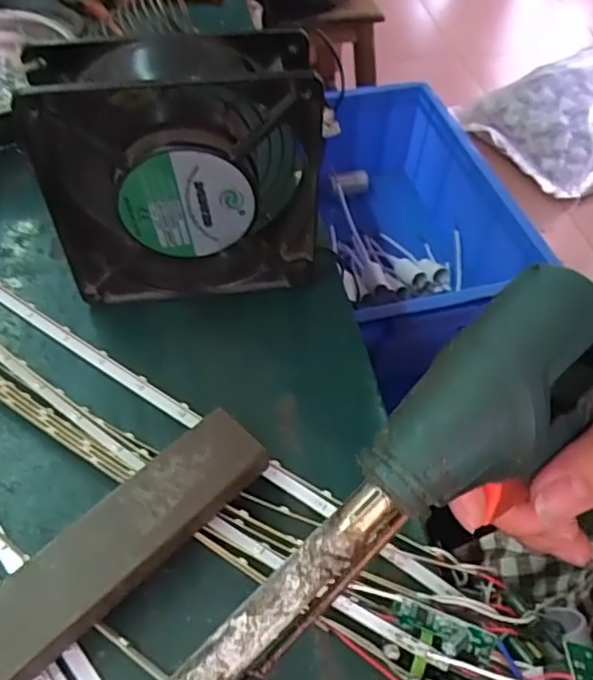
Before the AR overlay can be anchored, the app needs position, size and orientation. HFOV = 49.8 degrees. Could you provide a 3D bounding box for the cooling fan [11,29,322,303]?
[{"bbox_3d":[-0.052,-0.074,0.296,0.120,0.121,0.041,-5,51,-7],"label":"cooling fan"}]

